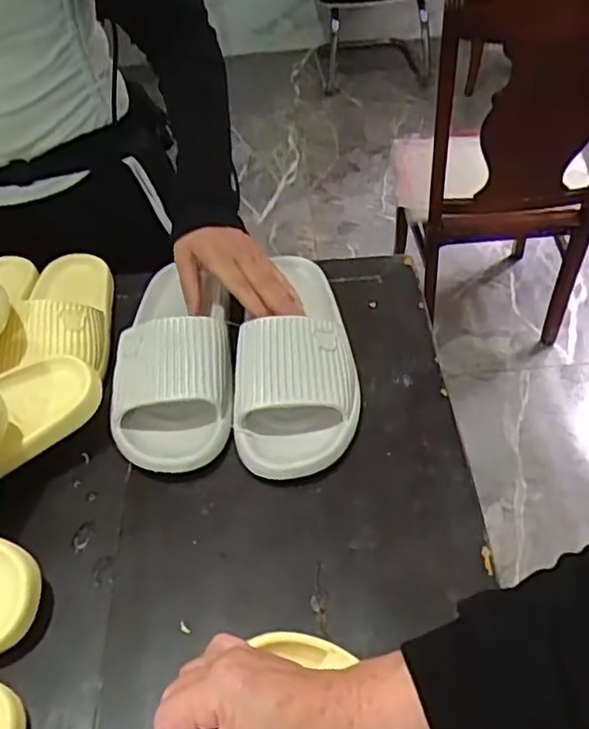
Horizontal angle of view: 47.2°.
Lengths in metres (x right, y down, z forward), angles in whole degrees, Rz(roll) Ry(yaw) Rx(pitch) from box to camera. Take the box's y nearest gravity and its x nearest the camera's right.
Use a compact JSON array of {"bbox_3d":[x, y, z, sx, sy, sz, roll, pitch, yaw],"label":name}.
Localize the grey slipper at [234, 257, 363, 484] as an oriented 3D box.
[{"bbox_3d":[0.007,-0.025,0.614,0.100,0.076,0.259,1,46,6],"label":"grey slipper"}]

